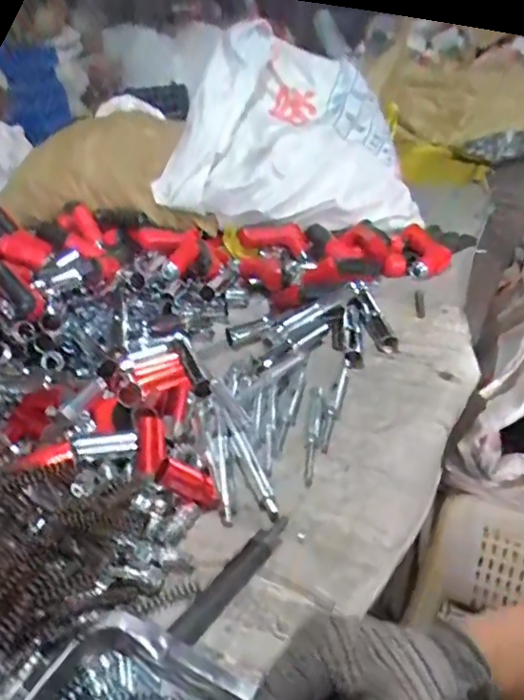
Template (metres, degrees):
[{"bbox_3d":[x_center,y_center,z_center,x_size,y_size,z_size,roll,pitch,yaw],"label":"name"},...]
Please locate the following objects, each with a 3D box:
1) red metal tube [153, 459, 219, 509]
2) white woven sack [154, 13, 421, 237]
[{"bbox_3d":[-0.073,0.131,0.549,0.067,0.022,0.028,32,32,-13],"label":"red metal tube"},{"bbox_3d":[0.073,-0.436,1.109,0.440,0.330,0.394,8,36,22],"label":"white woven sack"}]

